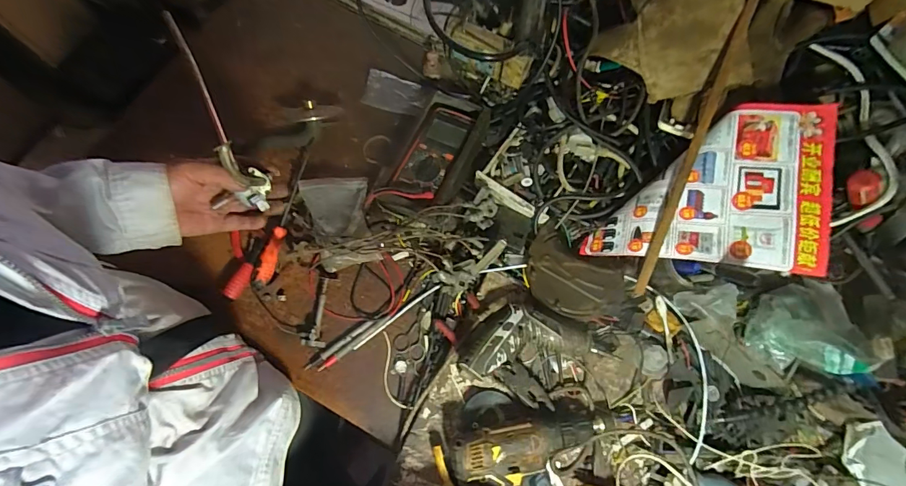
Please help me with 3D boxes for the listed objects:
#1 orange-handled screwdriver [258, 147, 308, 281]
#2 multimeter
[{"bbox_3d":[-0.252,-0.054,0.649,0.024,0.022,0.244,12,71,2],"label":"orange-handled screwdriver"},{"bbox_3d":[-0.032,-0.140,0.672,0.086,0.044,0.174,26,73,6],"label":"multimeter"}]

